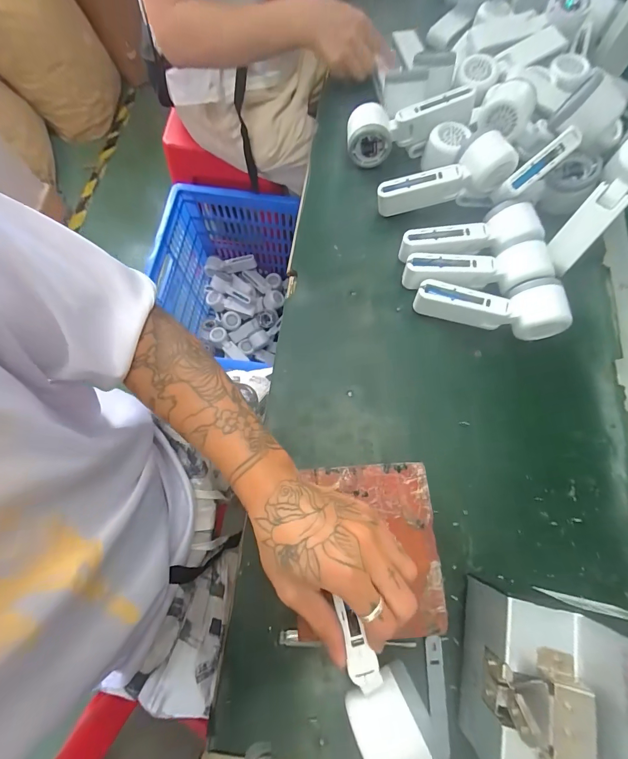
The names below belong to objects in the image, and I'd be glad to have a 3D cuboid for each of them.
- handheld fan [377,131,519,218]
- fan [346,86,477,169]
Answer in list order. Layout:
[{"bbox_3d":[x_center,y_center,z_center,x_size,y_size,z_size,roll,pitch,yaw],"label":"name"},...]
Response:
[{"bbox_3d":[0.163,-0.251,0.450,0.162,0.057,0.047,-14,72,13],"label":"handheld fan"},{"bbox_3d":[0.126,-0.349,0.478,0.169,0.051,0.058,-14,72,8],"label":"fan"}]

